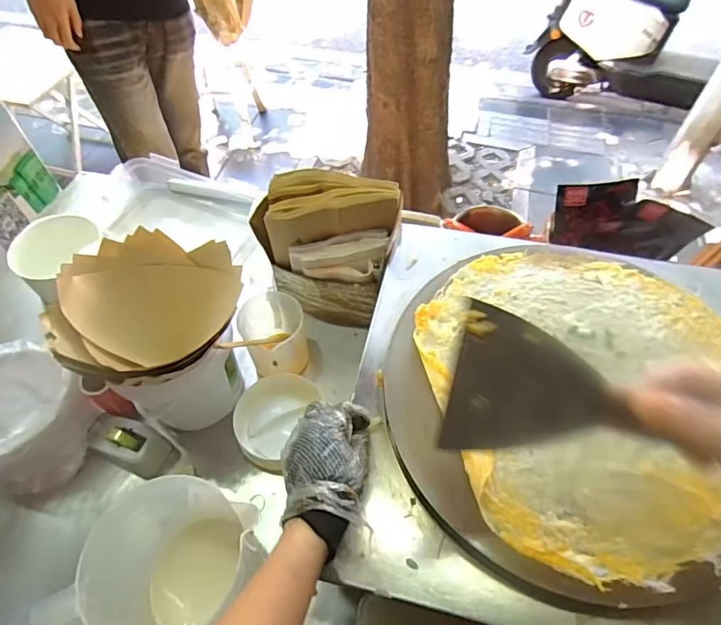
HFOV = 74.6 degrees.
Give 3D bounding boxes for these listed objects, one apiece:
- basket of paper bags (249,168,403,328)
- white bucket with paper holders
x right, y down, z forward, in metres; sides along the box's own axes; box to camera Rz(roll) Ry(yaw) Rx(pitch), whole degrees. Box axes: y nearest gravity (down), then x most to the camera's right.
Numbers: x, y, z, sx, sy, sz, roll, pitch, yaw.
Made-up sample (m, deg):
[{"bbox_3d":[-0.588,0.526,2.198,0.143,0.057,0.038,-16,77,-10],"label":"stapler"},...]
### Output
[{"bbox_3d":[-0.045,-0.093,0.725,0.196,0.206,0.116,14,57,11],"label":"basket of paper bags"},{"bbox_3d":[-0.256,0.043,0.640,0.181,0.224,0.193,-1,55,1],"label":"white bucket with paper holders"}]

